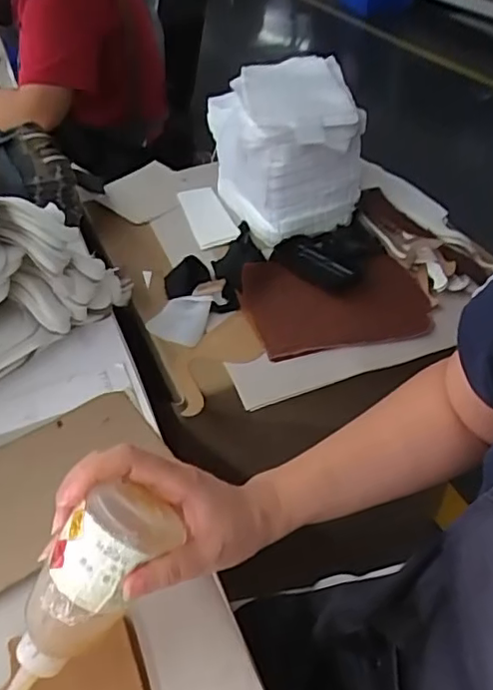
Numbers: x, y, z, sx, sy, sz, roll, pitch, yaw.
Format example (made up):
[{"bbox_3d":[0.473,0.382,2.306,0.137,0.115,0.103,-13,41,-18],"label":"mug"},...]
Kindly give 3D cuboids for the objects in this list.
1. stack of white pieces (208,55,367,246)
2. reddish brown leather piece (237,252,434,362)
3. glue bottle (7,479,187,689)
[{"bbox_3d":[0.052,-0.255,0.783,0.175,0.169,0.201,-6,43,-5],"label":"stack of white pieces"},{"bbox_3d":[0.105,-0.053,0.693,0.217,0.016,0.139,-8,52,-17],"label":"reddish brown leather piece"},{"bbox_3d":[-0.104,0.164,0.356,0.048,0.047,0.162,39,99,33],"label":"glue bottle"}]

